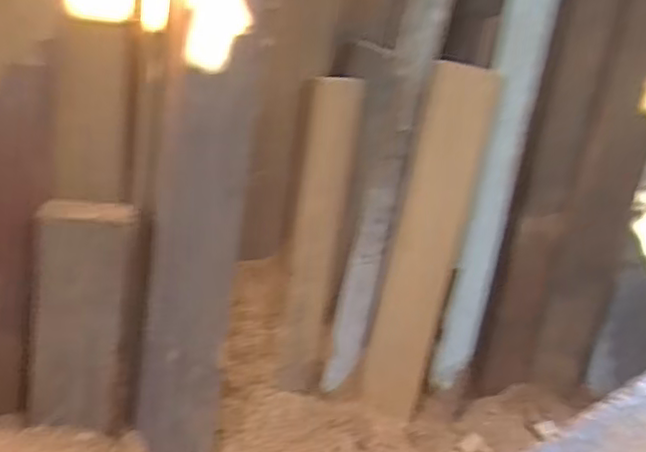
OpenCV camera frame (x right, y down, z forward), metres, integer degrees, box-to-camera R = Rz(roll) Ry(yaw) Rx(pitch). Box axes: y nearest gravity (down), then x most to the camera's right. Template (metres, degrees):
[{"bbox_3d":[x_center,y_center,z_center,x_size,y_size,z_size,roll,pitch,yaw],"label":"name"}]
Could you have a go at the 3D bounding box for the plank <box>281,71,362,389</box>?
[{"bbox_3d":[-0.014,0.036,1.195,0.104,0.579,0.021,-7,26,-34],"label":"plank"}]

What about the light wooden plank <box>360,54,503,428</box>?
[{"bbox_3d":[0.183,0.048,1.251,0.124,0.672,0.034,13,19,9],"label":"light wooden plank"}]

